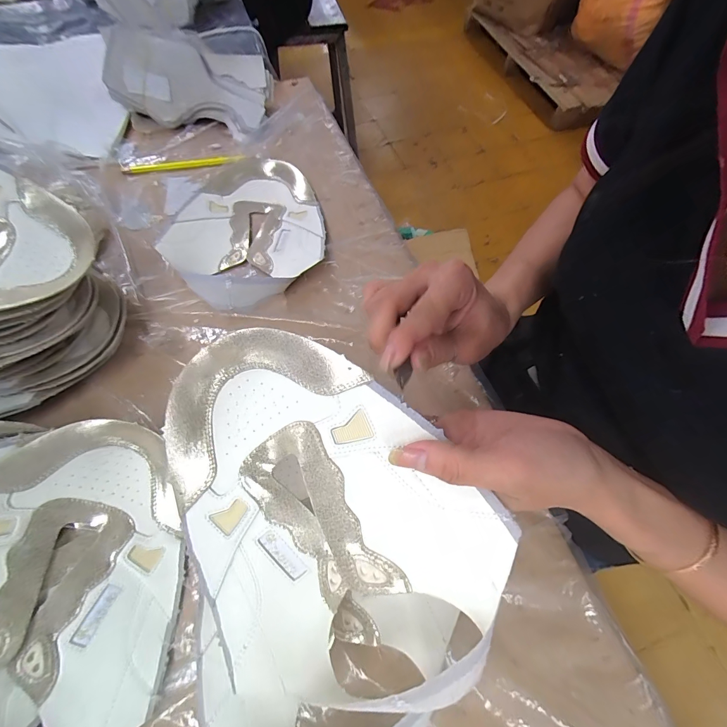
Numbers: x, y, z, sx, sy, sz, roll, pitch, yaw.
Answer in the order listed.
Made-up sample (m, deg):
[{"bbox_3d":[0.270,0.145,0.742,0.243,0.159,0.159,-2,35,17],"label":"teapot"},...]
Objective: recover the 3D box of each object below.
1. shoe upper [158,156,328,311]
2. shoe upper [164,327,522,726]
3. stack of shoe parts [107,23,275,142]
[{"bbox_3d":[-0.129,-0.159,0.407,0.183,0.022,0.199,1,64,-2],"label":"shoe upper"},{"bbox_3d":[-0.022,0.091,0.204,0.166,0.097,0.213,-9,65,-7],"label":"shoe upper"},{"bbox_3d":[-0.239,-0.386,0.482,0.203,0.080,0.099,3,64,-1],"label":"stack of shoe parts"}]

